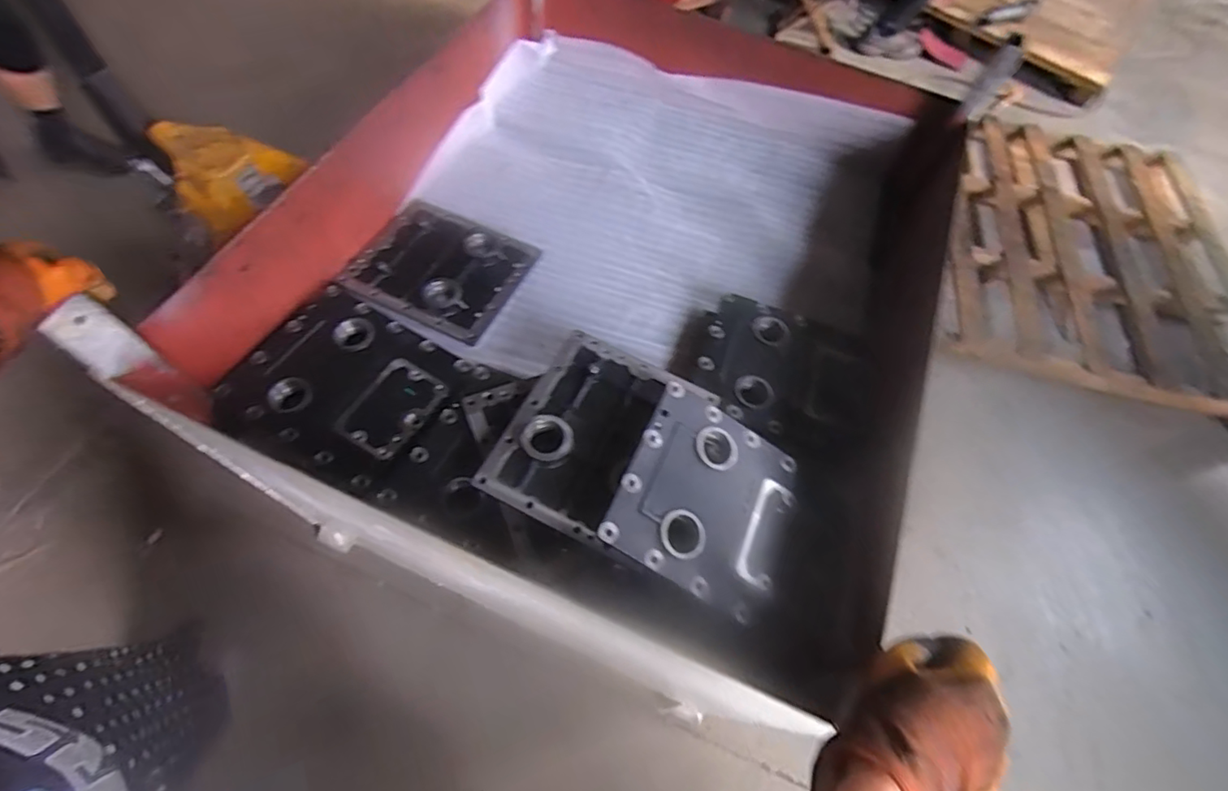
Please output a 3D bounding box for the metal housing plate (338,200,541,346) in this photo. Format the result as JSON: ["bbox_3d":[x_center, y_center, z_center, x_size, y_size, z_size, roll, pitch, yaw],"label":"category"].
[{"bbox_3d":[-0.268,-0.203,0.870,0.234,0.028,0.209,22,64,11],"label":"metal housing plate"}]

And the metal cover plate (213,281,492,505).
[{"bbox_3d":[-0.331,-0.014,0.715,0.280,0.020,0.221,27,64,11],"label":"metal cover plate"}]

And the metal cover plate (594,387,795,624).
[{"bbox_3d":[0.109,0.114,0.632,0.196,0.012,0.214,32,61,-7],"label":"metal cover plate"}]

